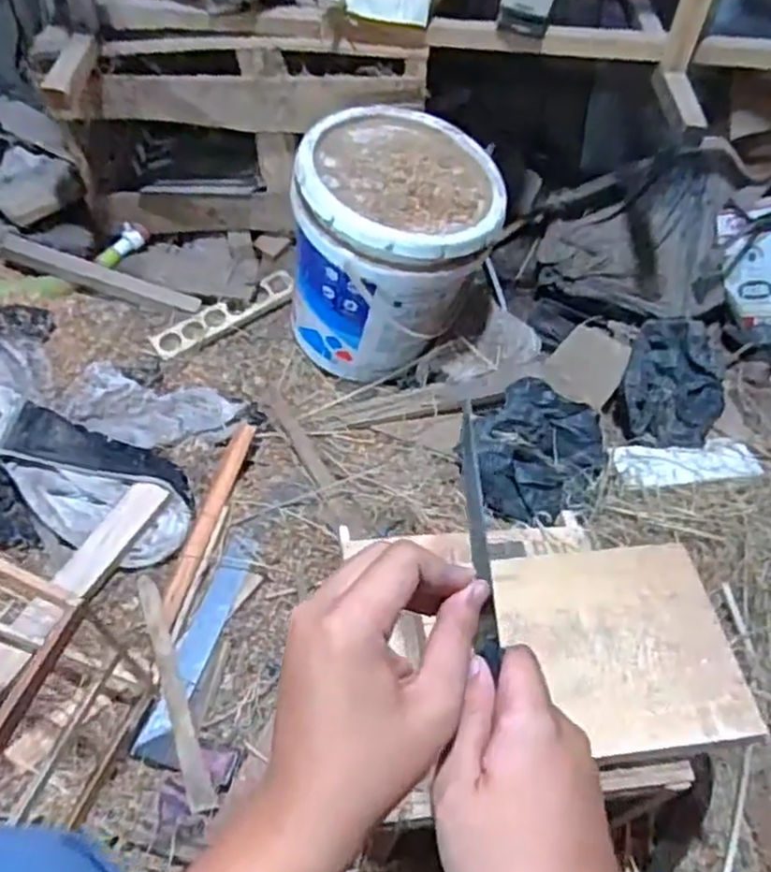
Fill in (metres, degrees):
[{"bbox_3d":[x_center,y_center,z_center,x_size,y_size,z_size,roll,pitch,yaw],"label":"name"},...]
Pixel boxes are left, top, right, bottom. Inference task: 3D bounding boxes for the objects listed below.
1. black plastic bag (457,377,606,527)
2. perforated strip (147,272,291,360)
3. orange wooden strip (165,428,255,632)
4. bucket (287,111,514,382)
[{"bbox_3d":[0.230,0.016,1.102,0.191,0.073,0.227,38,58,25],"label":"black plastic bag"},{"bbox_3d":[-0.281,-0.212,1.257,0.262,0.022,0.057,-29,78,-13],"label":"perforated strip"},{"bbox_3d":[-0.246,0.112,1.009,0.028,0.012,0.308,12,51,6],"label":"orange wooden strip"},{"bbox_3d":[0.013,-0.298,1.117,0.287,0.295,0.280,2,51,-2],"label":"bucket"}]

